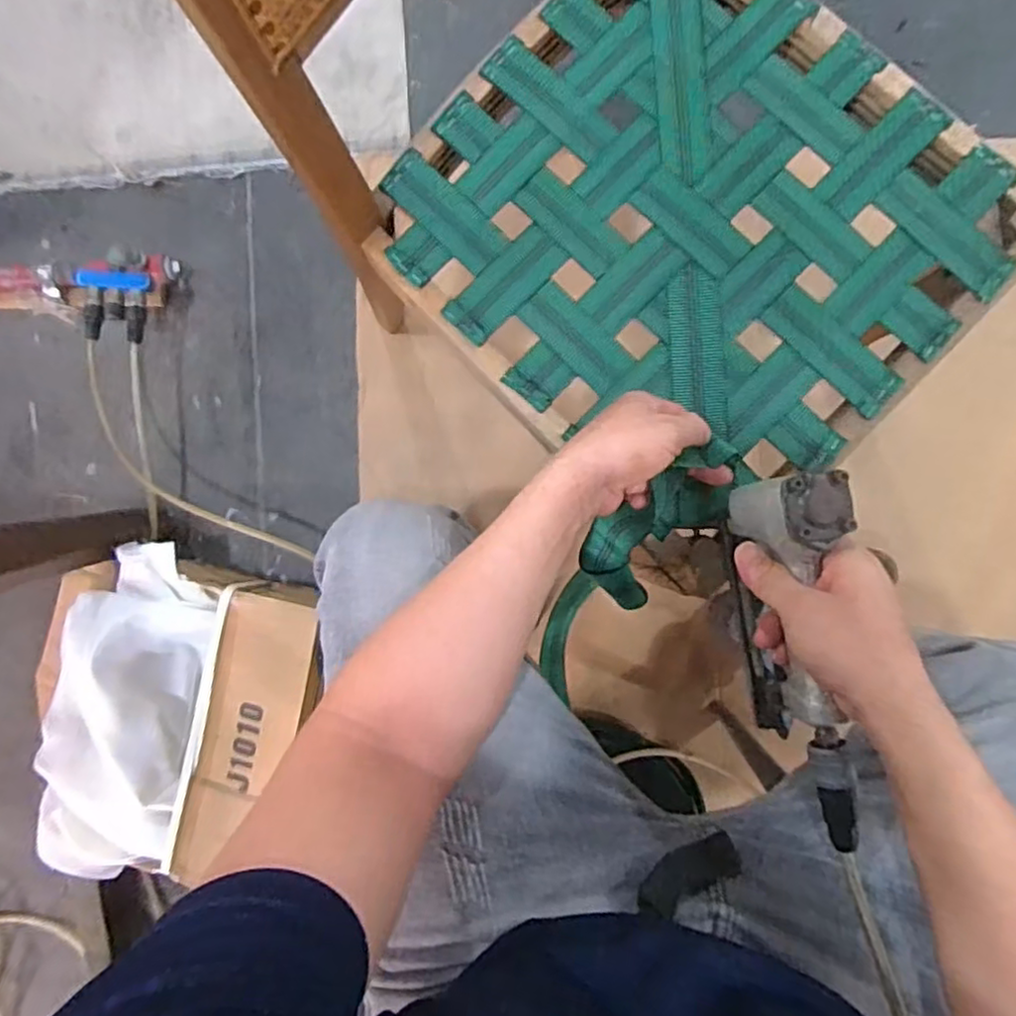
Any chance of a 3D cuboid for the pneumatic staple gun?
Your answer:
[{"bbox_3d":[0.203,0.096,0.470,0.069,0.111,0.252,-5,103,7],"label":"pneumatic staple gun"}]

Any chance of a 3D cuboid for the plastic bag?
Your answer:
[{"bbox_3d":[-0.528,0.267,0.909,0.204,0.124,0.427,3,89,1],"label":"plastic bag"}]

